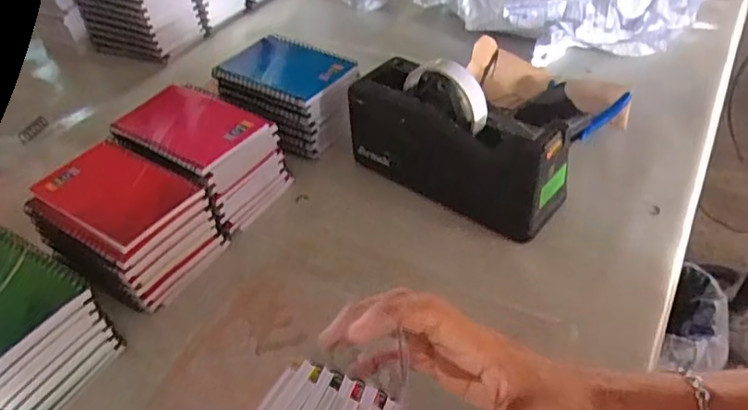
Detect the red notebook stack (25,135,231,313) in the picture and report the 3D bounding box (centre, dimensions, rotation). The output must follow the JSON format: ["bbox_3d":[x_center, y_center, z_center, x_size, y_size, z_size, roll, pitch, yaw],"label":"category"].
[{"bbox_3d":[-0.214,0.018,0.493,0.130,0.073,0.111,22,49,24],"label":"red notebook stack"}]

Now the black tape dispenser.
[{"bbox_3d":[0.077,-0.062,0.531,0.201,0.116,0.069,28,51,29],"label":"black tape dispenser"}]

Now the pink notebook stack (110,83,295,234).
[{"bbox_3d":[-0.166,-0.050,0.554,0.137,0.082,0.096,23,49,25],"label":"pink notebook stack"}]

